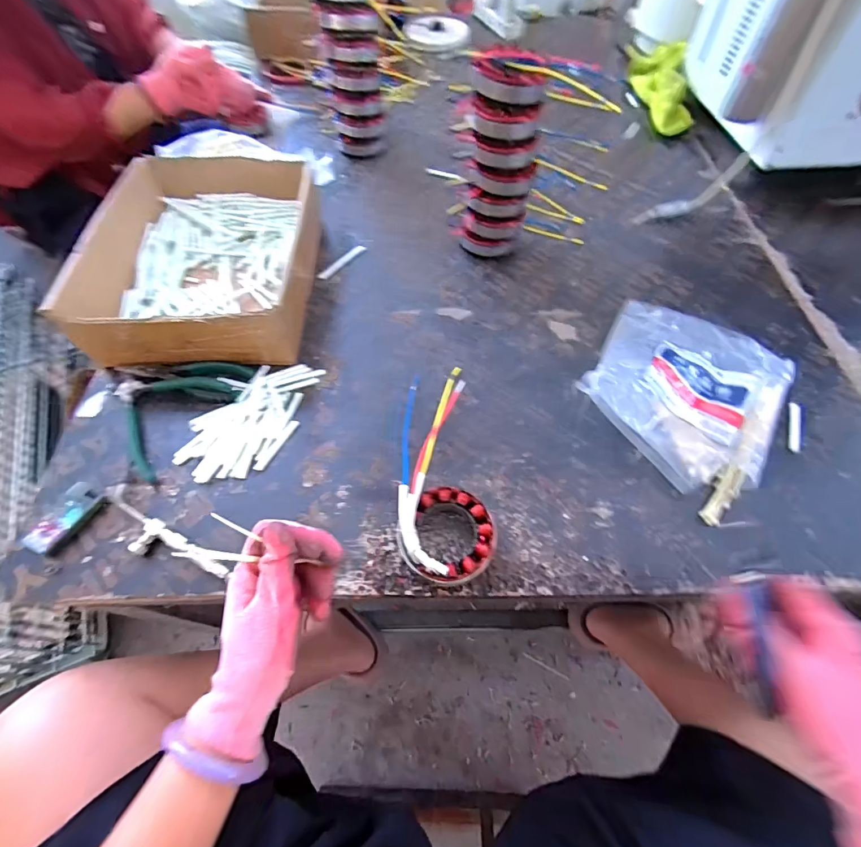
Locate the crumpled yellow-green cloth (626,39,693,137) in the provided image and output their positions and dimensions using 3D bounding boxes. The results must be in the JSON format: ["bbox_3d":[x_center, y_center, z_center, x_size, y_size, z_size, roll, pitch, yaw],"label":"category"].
[{"bbox_3d":[0.473,-0.700,0.874,0.099,0.066,0.300,7,59,3],"label":"crumpled yellow-green cloth"}]

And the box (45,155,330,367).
[{"bbox_3d":[-0.282,-0.226,0.557,0.243,0.088,0.329,-1,59,-2],"label":"box"}]

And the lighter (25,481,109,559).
[{"bbox_3d":[-0.347,0.091,0.404,0.032,0.014,0.067,25,62,13],"label":"lighter"}]

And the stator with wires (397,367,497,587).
[{"bbox_3d":[0.012,0.036,0.435,0.086,0.037,0.245,0,59,-1],"label":"stator with wires"}]

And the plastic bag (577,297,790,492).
[{"bbox_3d":[0.297,-0.053,0.478,0.202,0.062,0.248,32,63,16],"label":"plastic bag"}]

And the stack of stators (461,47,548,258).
[{"bbox_3d":[0.094,-0.337,0.558,0.089,0.219,0.074,11,60,5],"label":"stack of stators"}]

